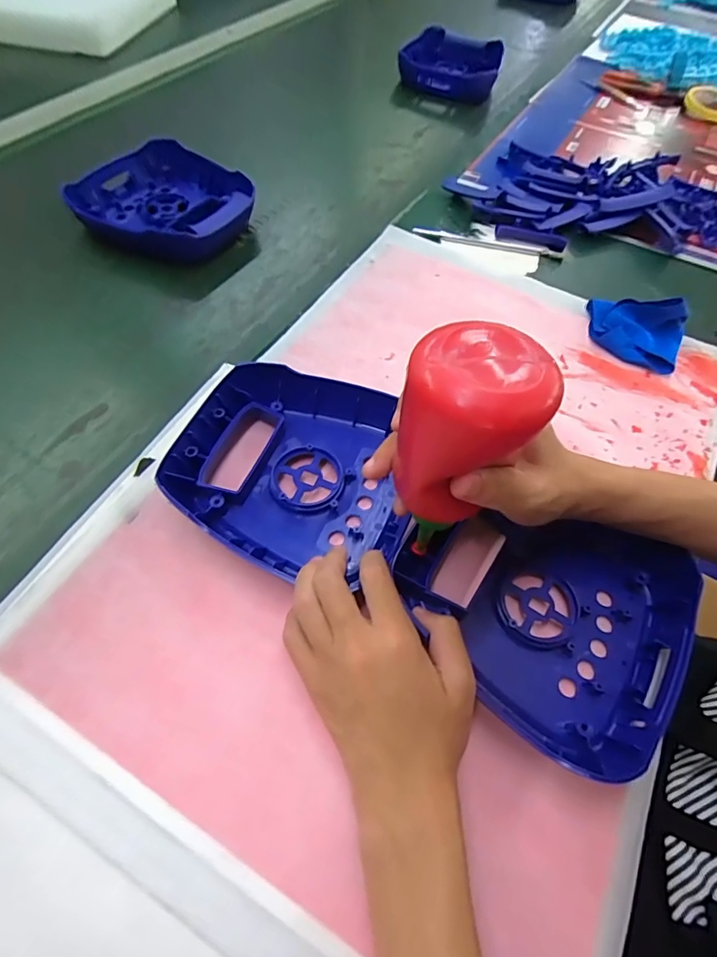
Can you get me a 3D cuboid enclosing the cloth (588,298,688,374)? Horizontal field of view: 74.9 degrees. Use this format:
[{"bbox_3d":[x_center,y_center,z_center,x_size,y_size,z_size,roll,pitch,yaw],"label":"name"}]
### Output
[{"bbox_3d":[0.284,-0.159,0.473,0.096,0.039,0.089,23,60,11],"label":"cloth"}]

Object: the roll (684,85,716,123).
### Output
[{"bbox_3d":[0.613,-0.642,0.800,0.099,0.019,0.114,33,63,14],"label":"roll"}]

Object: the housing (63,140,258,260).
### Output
[{"bbox_3d":[-0.231,-0.323,0.548,0.177,0.044,0.183,1,58,-2],"label":"housing"}]

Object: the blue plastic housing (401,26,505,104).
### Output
[{"bbox_3d":[0.158,-0.704,0.799,0.161,0.053,0.177,10,58,4],"label":"blue plastic housing"}]

